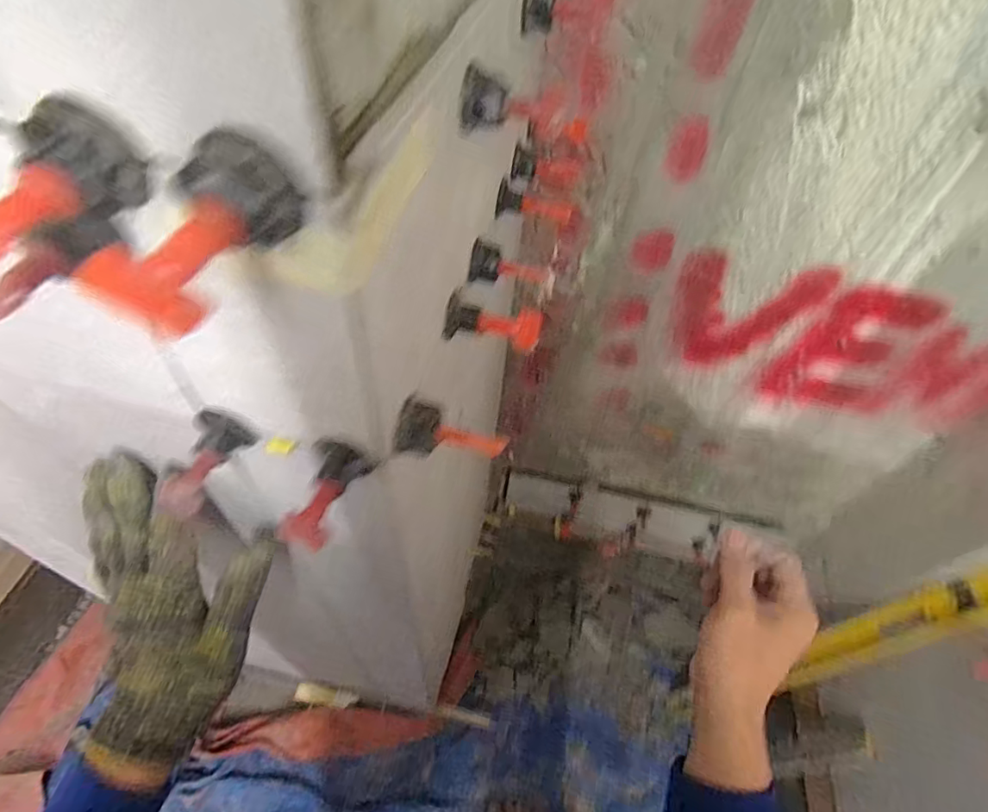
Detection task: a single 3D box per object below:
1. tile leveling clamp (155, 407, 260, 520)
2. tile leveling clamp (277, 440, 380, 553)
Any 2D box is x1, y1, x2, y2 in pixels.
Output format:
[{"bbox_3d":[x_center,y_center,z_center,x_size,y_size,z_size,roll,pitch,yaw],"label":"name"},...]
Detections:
[{"bbox_3d":[-0.147,0.027,0.266,0.026,0.021,0.050,21,70,11],"label":"tile leveling clamp"},{"bbox_3d":[-0.083,0.043,0.255,0.025,0.022,0.052,22,70,11],"label":"tile leveling clamp"}]

